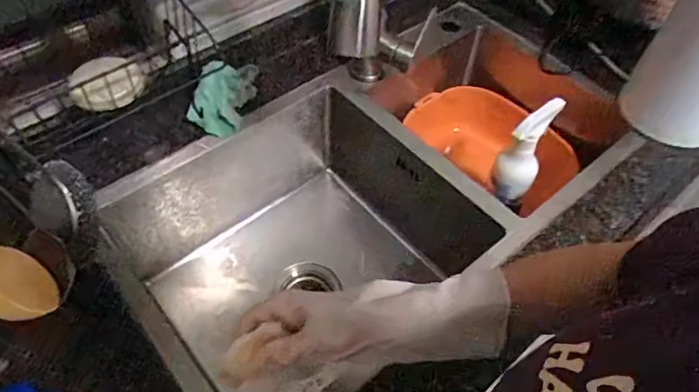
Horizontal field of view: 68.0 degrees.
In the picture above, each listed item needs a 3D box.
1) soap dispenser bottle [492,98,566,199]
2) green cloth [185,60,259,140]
[{"bbox_3d":[0.259,-0.070,0.761,0.058,0.147,0.077,26,56,16],"label":"soap dispenser bottle"},{"bbox_3d":[-0.179,-0.147,0.738,0.020,0.084,0.115,4,65,43],"label":"green cloth"}]

